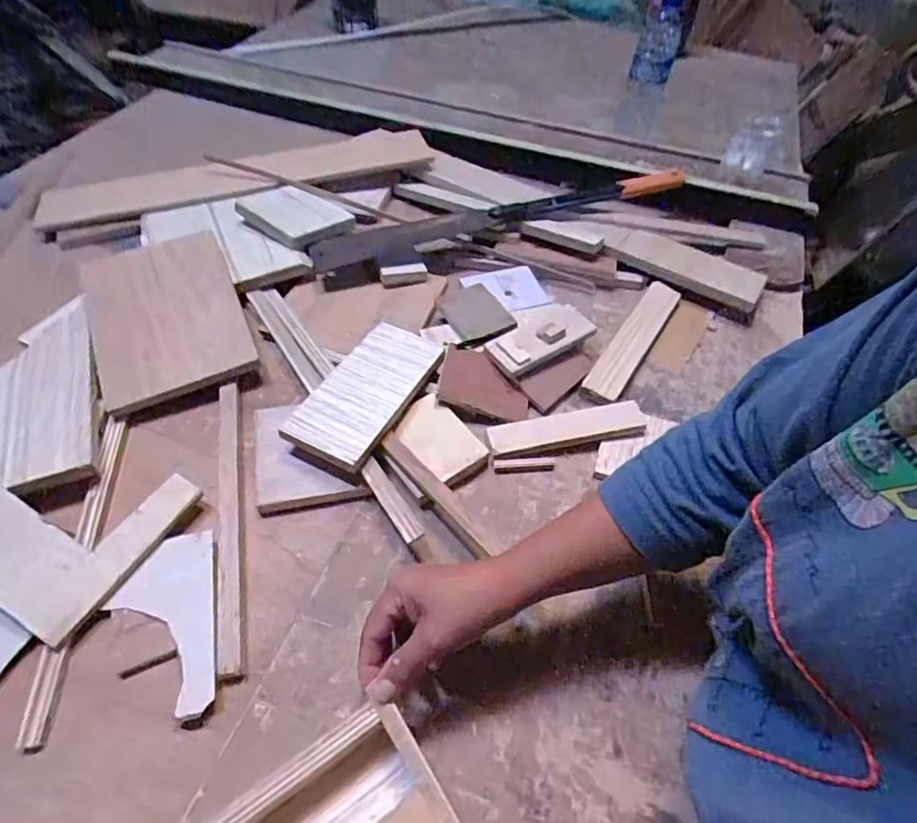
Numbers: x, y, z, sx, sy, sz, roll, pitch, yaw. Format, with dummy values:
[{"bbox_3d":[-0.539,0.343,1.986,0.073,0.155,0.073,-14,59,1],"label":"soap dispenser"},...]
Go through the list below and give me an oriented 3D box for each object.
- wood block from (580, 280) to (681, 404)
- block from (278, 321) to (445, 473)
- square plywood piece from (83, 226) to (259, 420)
[{"bbox_3d":[0.221,-0.096,0.676,0.044,0.011,0.234,28,55,20],"label":"wood block"},{"bbox_3d":[-0.098,-0.022,0.584,0.091,0.026,0.191,23,53,16],"label":"block"},{"bbox_3d":[-0.348,-0.115,0.640,0.158,0.014,0.229,-19,66,-17],"label":"square plywood piece"}]

